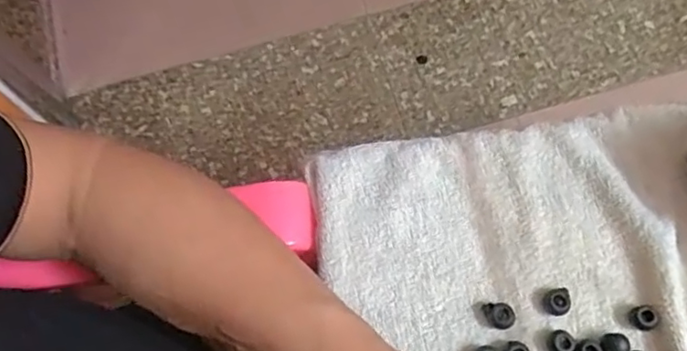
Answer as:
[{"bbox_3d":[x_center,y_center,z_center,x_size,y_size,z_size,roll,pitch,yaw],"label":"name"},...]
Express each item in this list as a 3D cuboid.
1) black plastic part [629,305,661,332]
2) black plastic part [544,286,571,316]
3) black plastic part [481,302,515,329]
[{"bbox_3d":[0.179,0.085,0.366,0.015,0.008,0.014,-1,71,2],"label":"black plastic part"},{"bbox_3d":[0.130,0.076,0.373,0.017,0.006,0.016,-1,71,2],"label":"black plastic part"},{"bbox_3d":[0.095,0.085,0.373,0.015,0.008,0.017,-19,71,-5],"label":"black plastic part"}]

